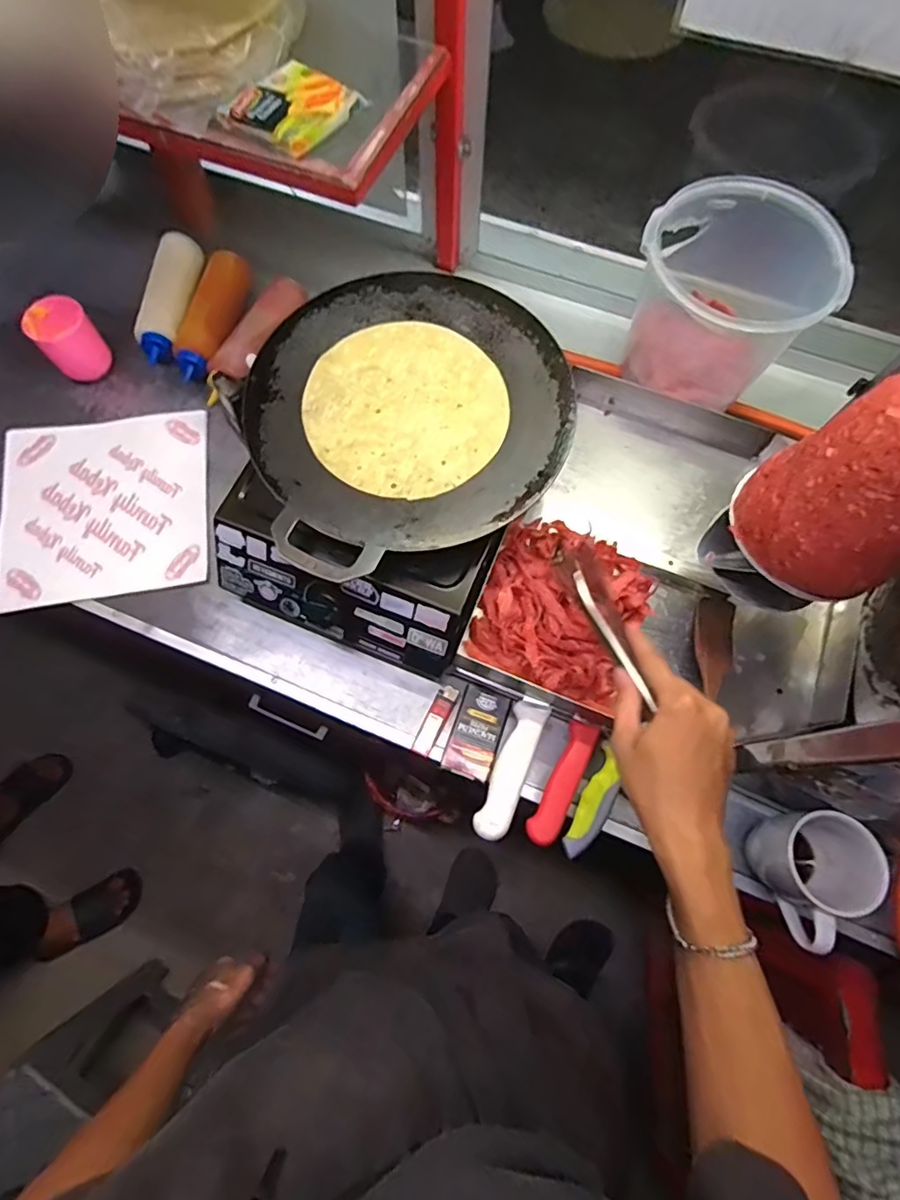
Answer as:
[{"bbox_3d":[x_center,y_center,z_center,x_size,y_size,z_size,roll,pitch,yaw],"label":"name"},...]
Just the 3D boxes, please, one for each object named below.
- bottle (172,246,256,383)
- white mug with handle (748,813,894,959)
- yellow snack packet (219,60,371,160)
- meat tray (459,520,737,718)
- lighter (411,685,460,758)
[{"bbox_3d":[-0.323,-0.389,0.768,0.045,0.050,0.199,8,71,4],"label":"bottle"},{"bbox_3d":[0.336,0.252,0.516,0.080,0.097,0.104,-6,70,-1],"label":"white mug with handle"},{"bbox_3d":[-0.154,-0.478,0.543,0.101,0.023,0.104,31,74,11],"label":"yellow snack packet"},{"bbox_3d":[0.163,0.022,0.594,0.259,0.060,0.185,22,72,9],"label":"meat tray"},{"bbox_3d":[-0.015,0.132,0.616,0.023,0.011,0.079,27,73,10],"label":"lighter"}]

